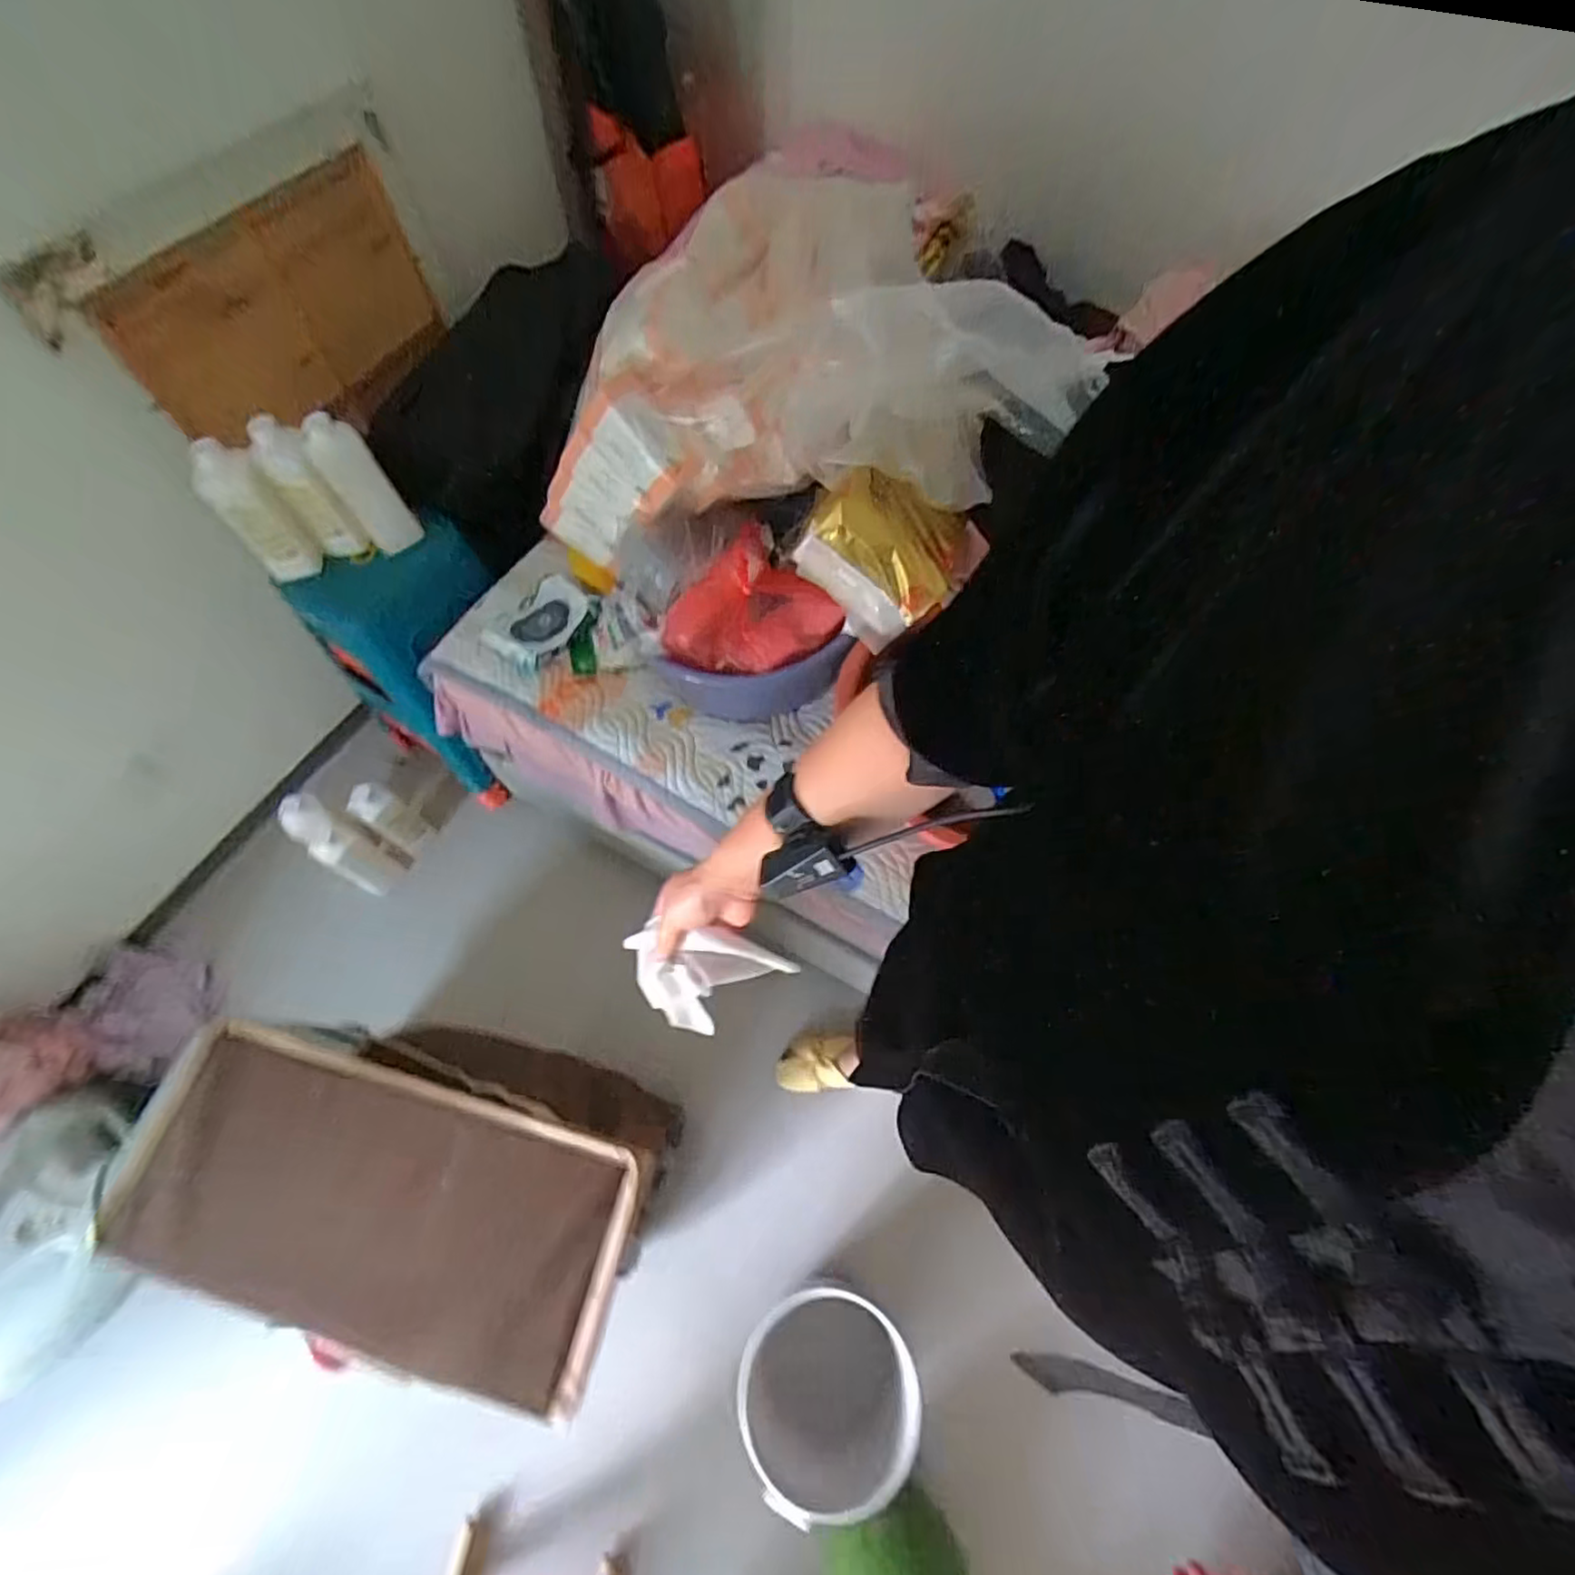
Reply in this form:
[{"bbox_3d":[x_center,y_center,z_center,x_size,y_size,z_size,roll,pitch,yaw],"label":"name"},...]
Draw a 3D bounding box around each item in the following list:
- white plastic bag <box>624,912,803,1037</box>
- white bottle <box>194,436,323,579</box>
[{"bbox_3d":[-0.075,0.174,0.609,0.149,0.047,0.080,9,62,6],"label":"white plastic bag"},{"bbox_3d":[-0.878,-0.446,1.121,0.090,0.221,0.094,-41,68,-19],"label":"white bottle"}]

